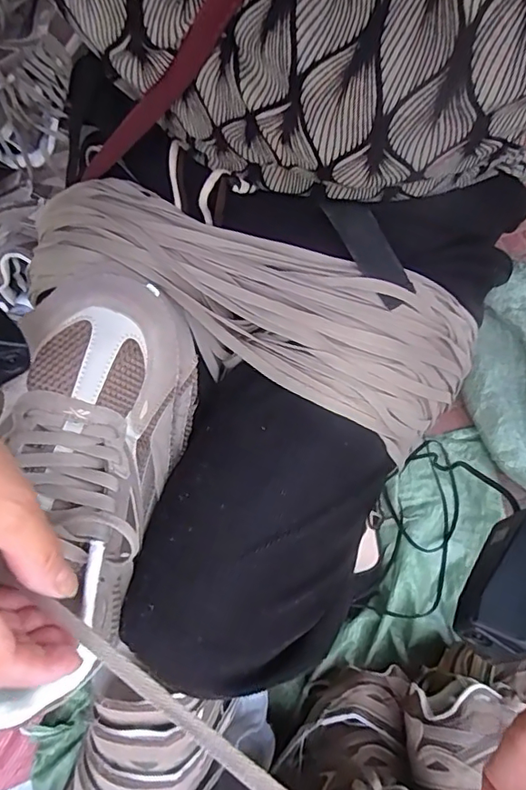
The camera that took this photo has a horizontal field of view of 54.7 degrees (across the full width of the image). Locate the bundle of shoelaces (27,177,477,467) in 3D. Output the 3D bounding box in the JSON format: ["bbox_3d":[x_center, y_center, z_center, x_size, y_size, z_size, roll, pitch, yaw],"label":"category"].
[{"bbox_3d":[-0.017,-0.070,0.358,0.331,0.060,0.110,25,74,5],"label":"bundle of shoelaces"}]

